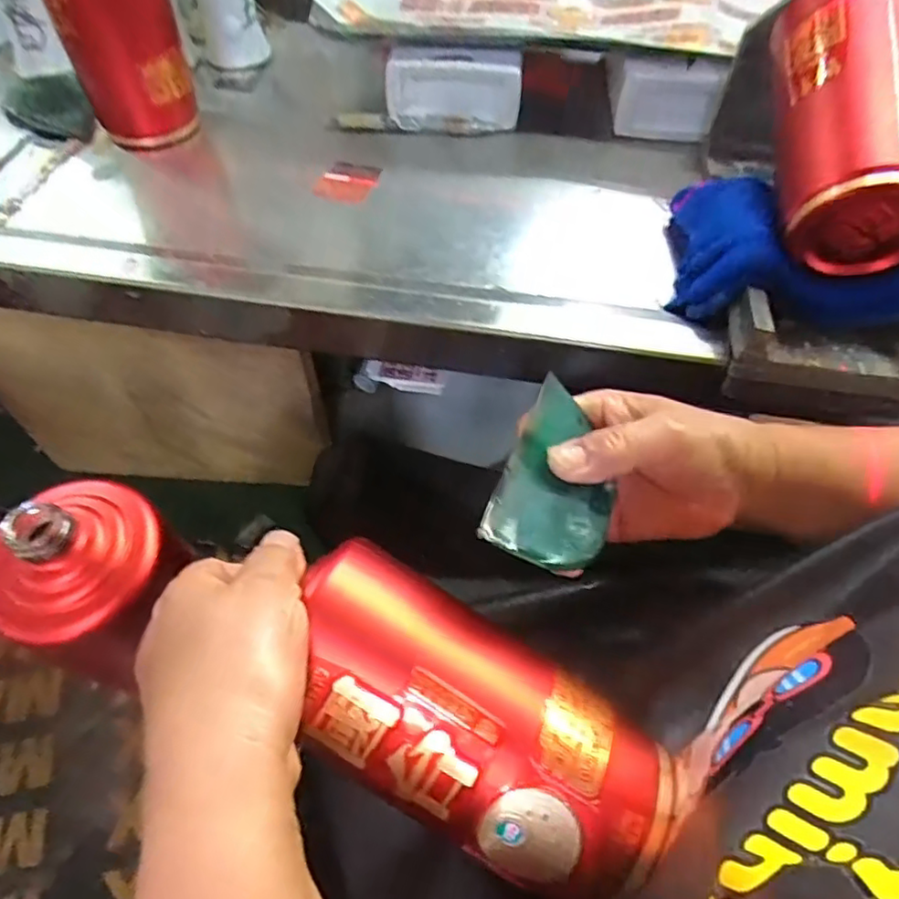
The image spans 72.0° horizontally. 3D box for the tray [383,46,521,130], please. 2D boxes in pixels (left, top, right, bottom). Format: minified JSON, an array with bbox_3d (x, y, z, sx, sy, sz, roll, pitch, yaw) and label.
[{"bbox_3d":[0.002,-0.290,0.498,0.104,0.053,0.032,-4,57,-5],"label":"tray"}]

